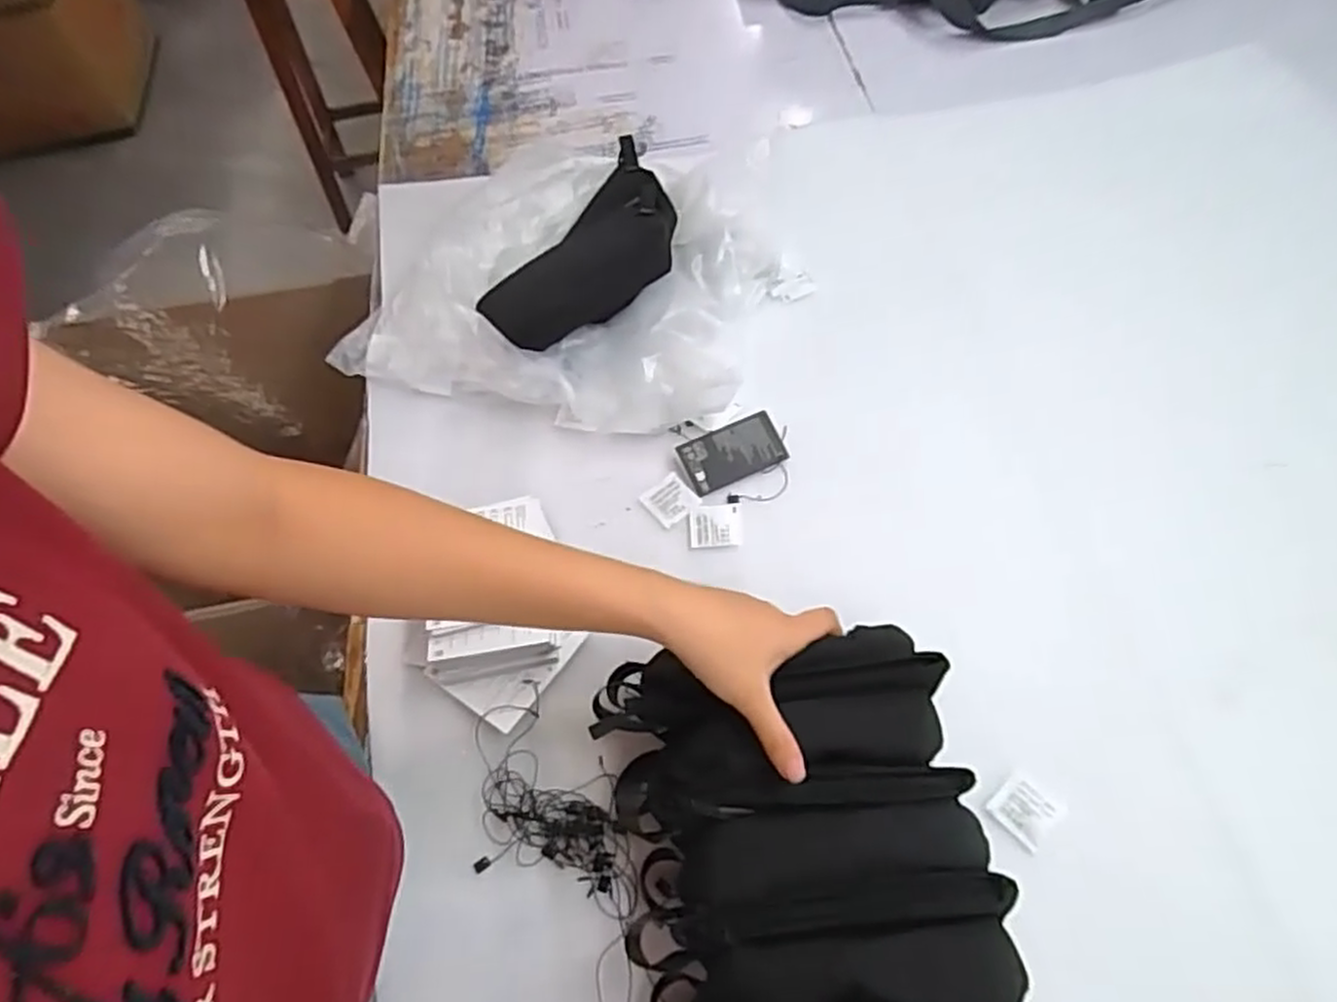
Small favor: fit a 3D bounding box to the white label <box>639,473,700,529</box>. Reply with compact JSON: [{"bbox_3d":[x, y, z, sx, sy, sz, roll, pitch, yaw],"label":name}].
[{"bbox_3d":[0.001,-0.001,0.653,0.041,0.004,0.040,-37,63,-18],"label":"white label"}]

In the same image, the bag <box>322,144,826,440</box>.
[{"bbox_3d":[-0.083,-0.249,0.763,0.418,0.085,0.365,13,60,11],"label":"bag"}]

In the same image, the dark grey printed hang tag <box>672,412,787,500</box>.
[{"bbox_3d":[0.057,-0.041,0.665,0.088,0.008,0.051,-25,83,-10],"label":"dark grey printed hang tag"}]

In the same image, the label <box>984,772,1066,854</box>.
[{"bbox_3d":[0.240,0.208,0.513,0.039,0.008,0.037,-37,63,-18],"label":"label"}]

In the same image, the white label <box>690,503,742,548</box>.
[{"bbox_3d":[0.040,0.020,0.638,0.042,0.004,0.042,-2,58,2],"label":"white label"}]

